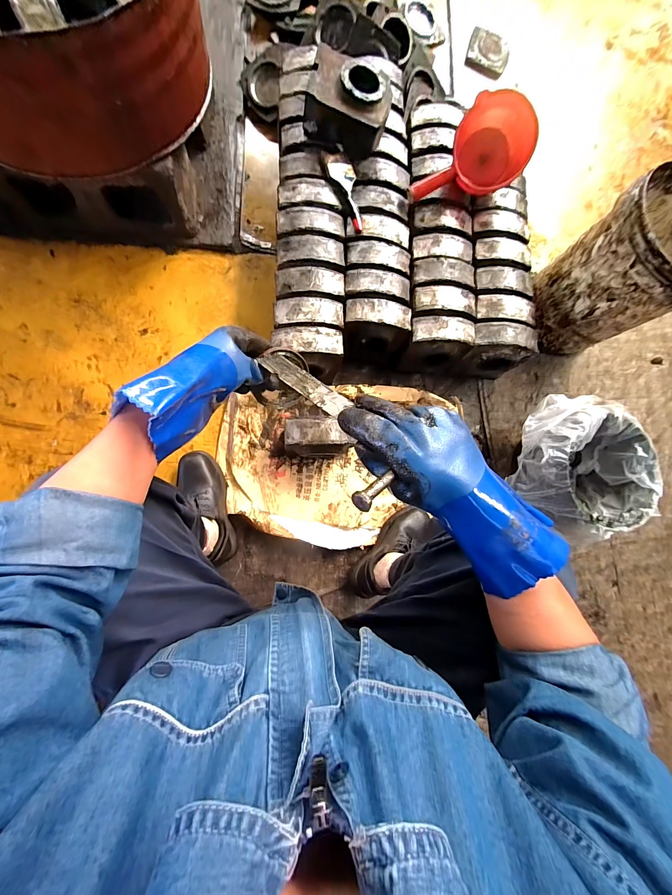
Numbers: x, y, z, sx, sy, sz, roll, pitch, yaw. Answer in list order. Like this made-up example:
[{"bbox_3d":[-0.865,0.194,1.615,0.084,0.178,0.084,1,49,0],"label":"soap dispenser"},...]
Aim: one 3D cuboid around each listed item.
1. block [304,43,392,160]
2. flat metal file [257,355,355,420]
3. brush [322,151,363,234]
[{"bbox_3d":[0.028,-0.765,0.707,0.178,0.097,0.133,16,81,-6],"label":"block"},{"bbox_3d":[-0.040,-0.080,0.382,0.033,0.004,0.136,-34,60,-32],"label":"flat metal file"},{"bbox_3d":[0.026,-0.593,0.715,0.066,0.020,0.188,-23,91,-9],"label":"brush"}]

